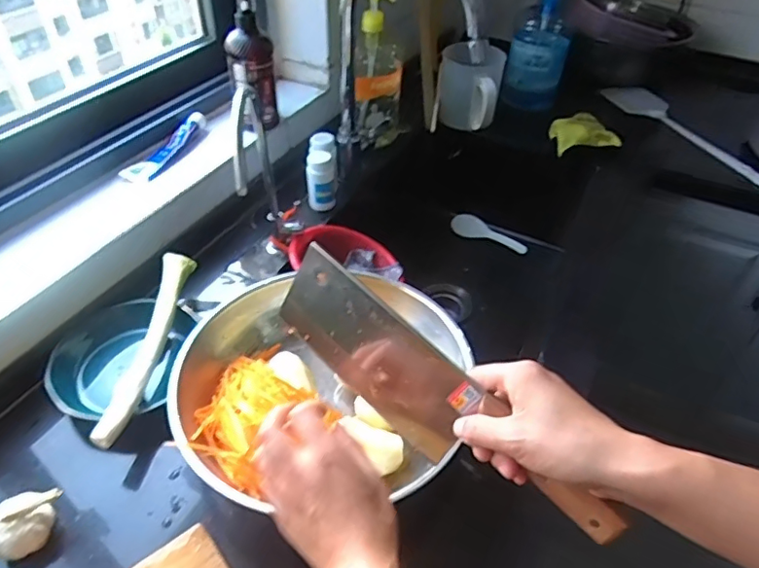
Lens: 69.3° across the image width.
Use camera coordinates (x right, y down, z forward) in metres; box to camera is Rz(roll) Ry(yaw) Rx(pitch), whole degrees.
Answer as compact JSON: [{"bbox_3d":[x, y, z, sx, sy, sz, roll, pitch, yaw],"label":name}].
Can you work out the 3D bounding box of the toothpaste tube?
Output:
[{"bbox_3d":[-0.328,-0.212,0.834,0.050,0.022,0.177,11,44,8],"label":"toothpaste tube"}]

